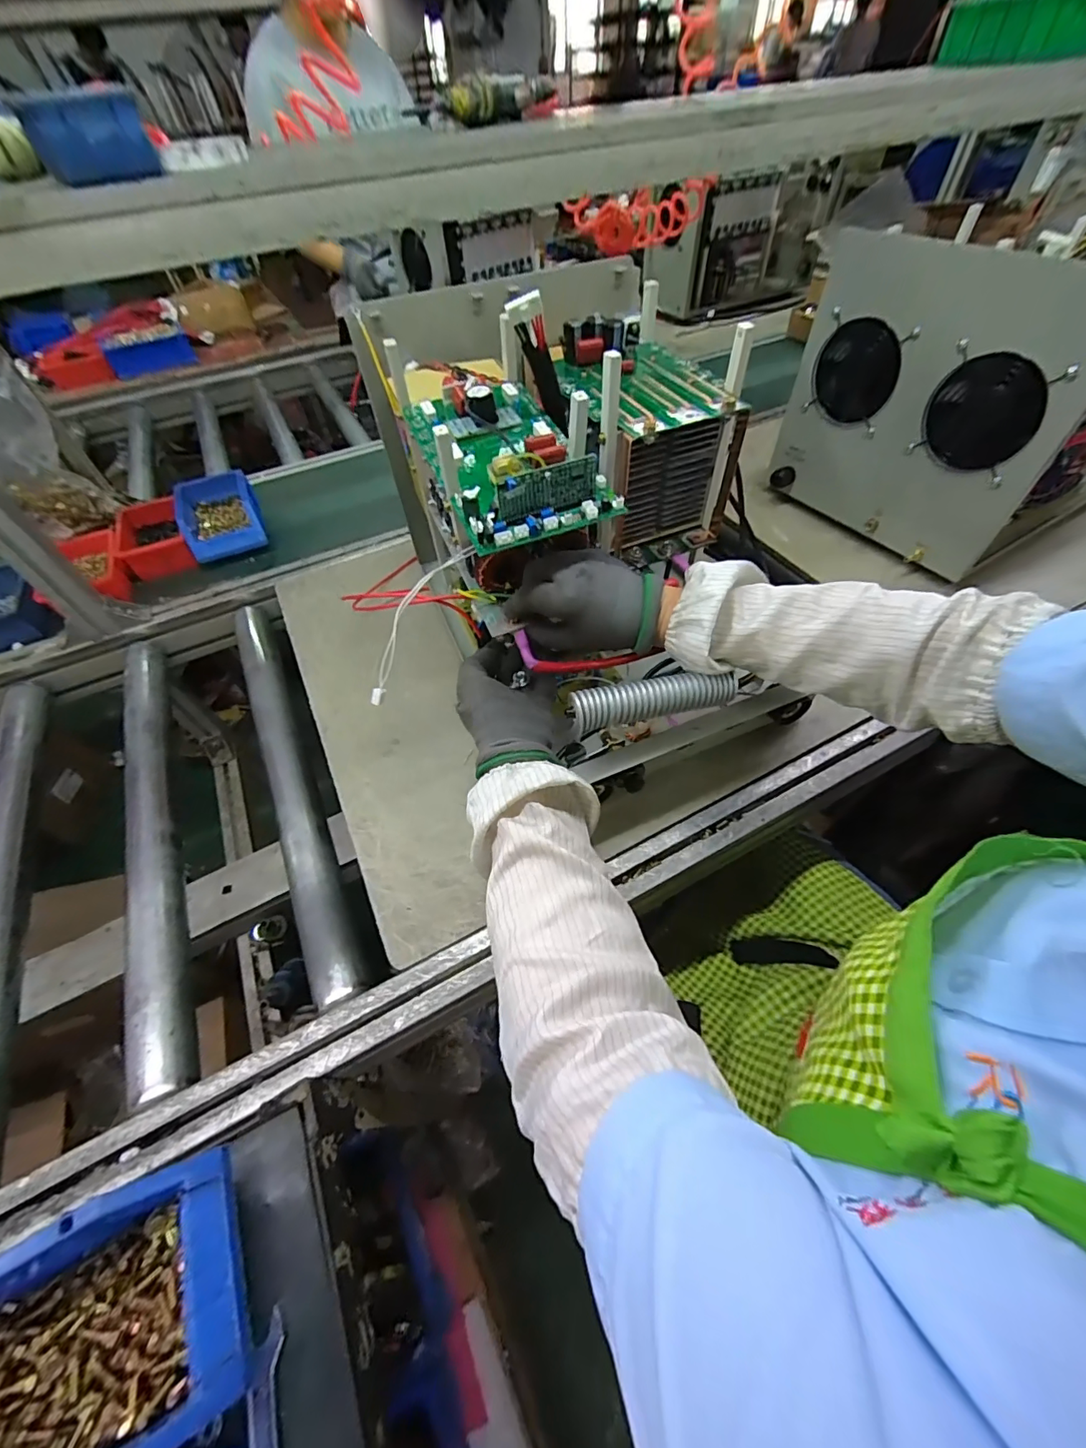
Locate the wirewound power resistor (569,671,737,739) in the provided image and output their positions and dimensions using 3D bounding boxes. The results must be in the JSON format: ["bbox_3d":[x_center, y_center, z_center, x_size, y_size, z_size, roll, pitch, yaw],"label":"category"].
[{"bbox_3d":[0.090,-0.022,0.397,0.138,0.029,0.027,-13,55,-7],"label":"wirewound power resistor"}]

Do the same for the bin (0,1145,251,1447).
[{"bbox_3d":[-0.265,0.344,0.260,0.188,0.078,0.115,-22,56,-13],"label":"bin"}]

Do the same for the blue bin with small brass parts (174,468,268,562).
[{"bbox_3d":[-0.509,-0.331,0.781,0.116,0.058,0.150,-27,57,-16],"label":"blue bin with small brass parts"}]

